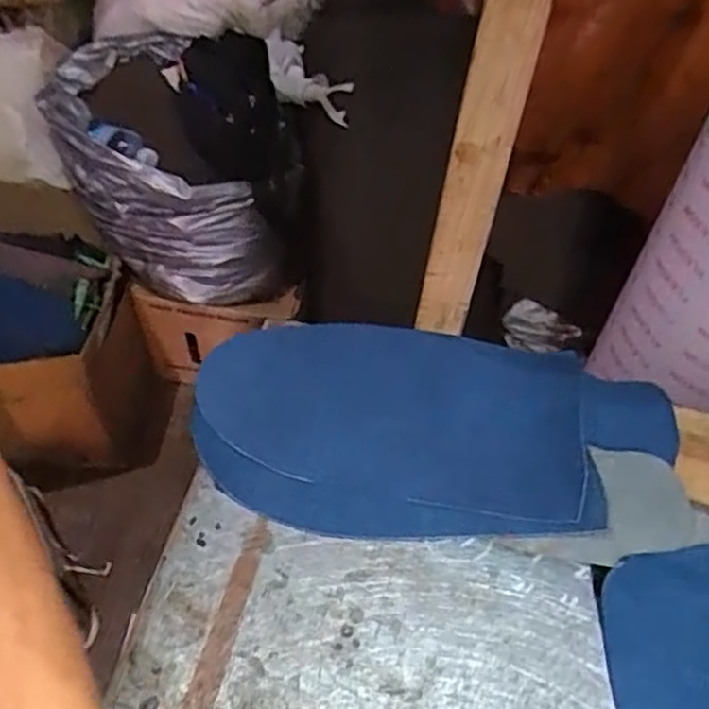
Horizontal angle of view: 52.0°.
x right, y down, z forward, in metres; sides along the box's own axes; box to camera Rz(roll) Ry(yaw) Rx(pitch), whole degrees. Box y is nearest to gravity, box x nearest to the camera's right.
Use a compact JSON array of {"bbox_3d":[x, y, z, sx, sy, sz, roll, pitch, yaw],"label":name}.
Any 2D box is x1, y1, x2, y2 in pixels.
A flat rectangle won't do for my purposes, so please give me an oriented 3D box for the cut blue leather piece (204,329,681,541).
[{"bbox_3d":[0.060,0.052,0.535,0.340,0.018,0.171,3,55,1],"label":"cut blue leather piece"}]

